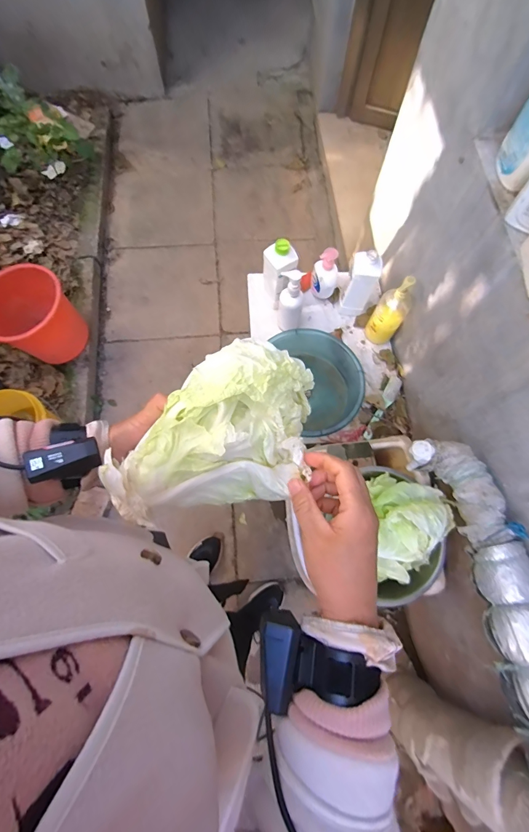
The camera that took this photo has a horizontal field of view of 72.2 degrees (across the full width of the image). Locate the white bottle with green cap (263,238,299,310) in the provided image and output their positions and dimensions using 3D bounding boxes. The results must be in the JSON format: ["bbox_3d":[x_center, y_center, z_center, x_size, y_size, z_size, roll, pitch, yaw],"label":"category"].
[{"bbox_3d":[0.043,-0.419,1.069,0.080,0.208,0.080,-28,75,-10],"label":"white bottle with green cap"}]

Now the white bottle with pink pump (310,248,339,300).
[{"bbox_3d":[0.188,-0.439,1.119,0.087,0.162,0.071,18,73,5],"label":"white bottle with pink pump"}]

